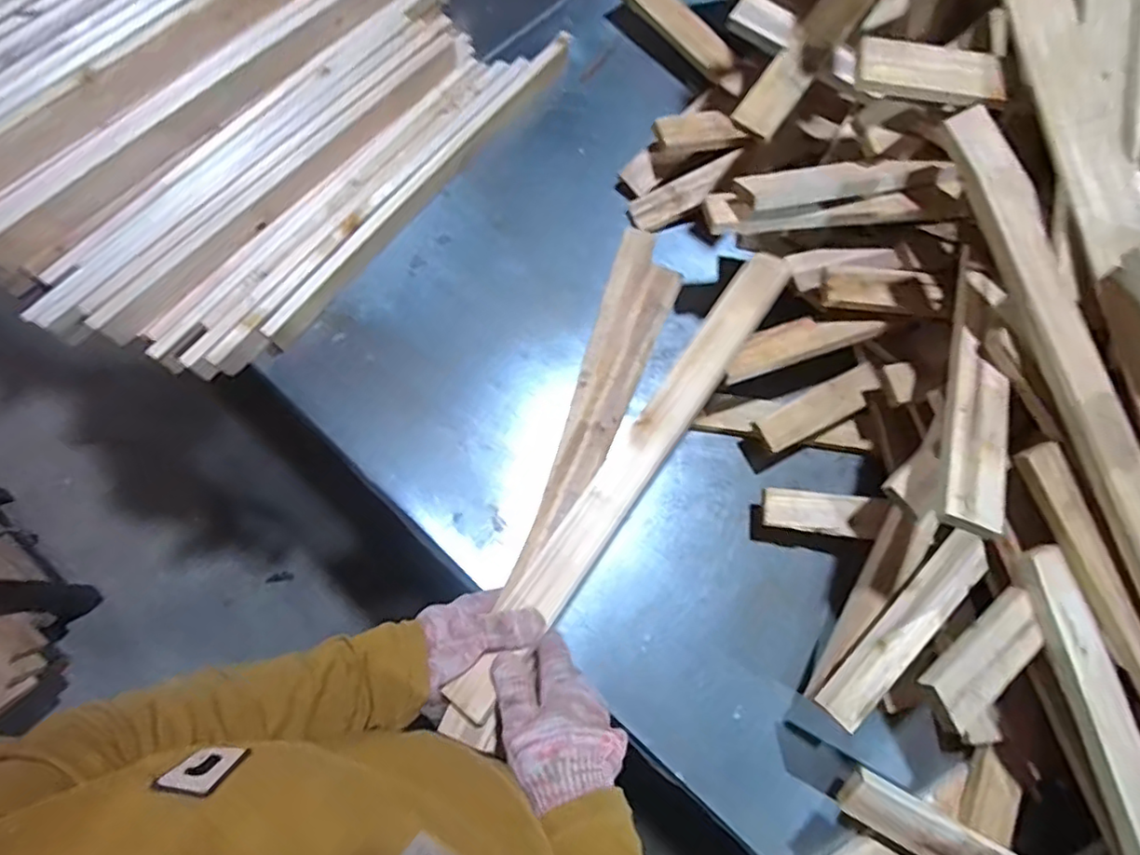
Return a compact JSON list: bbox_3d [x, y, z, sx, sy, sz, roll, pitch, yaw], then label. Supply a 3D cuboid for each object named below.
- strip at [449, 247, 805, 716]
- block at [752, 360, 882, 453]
[{"bbox_3d":[0.059,0.027,0.534,0.042,0.019,0.483,35,74,8],"label":"strip"},{"bbox_3d":[0.257,-0.020,0.627,0.149,0.011,0.040,-25,74,-17],"label":"block"}]

